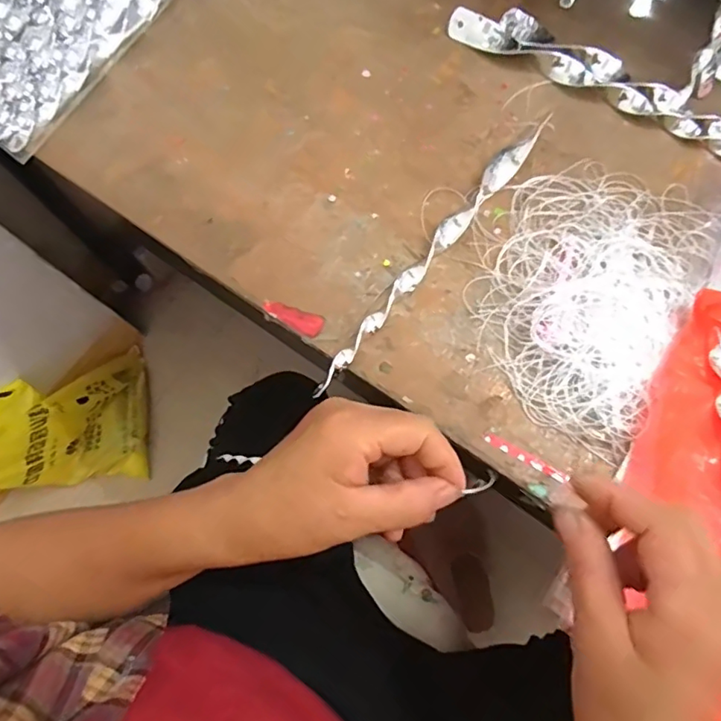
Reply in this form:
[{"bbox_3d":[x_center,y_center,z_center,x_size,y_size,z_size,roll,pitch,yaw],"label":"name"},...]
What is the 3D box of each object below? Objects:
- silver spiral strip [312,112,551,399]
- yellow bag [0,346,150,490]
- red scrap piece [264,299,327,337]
[{"bbox_3d":[0.056,-0.082,0.408,0.017,0.019,0.277,37,76,12],"label":"silver spiral strip"},{"bbox_3d":[-0.548,0.137,0.943,0.193,0.460,0.148,43,115,14],"label":"yellow bag"},{"bbox_3d":[-0.049,-0.033,0.408,0.047,0.004,0.017,27,74,10],"label":"red scrap piece"}]

